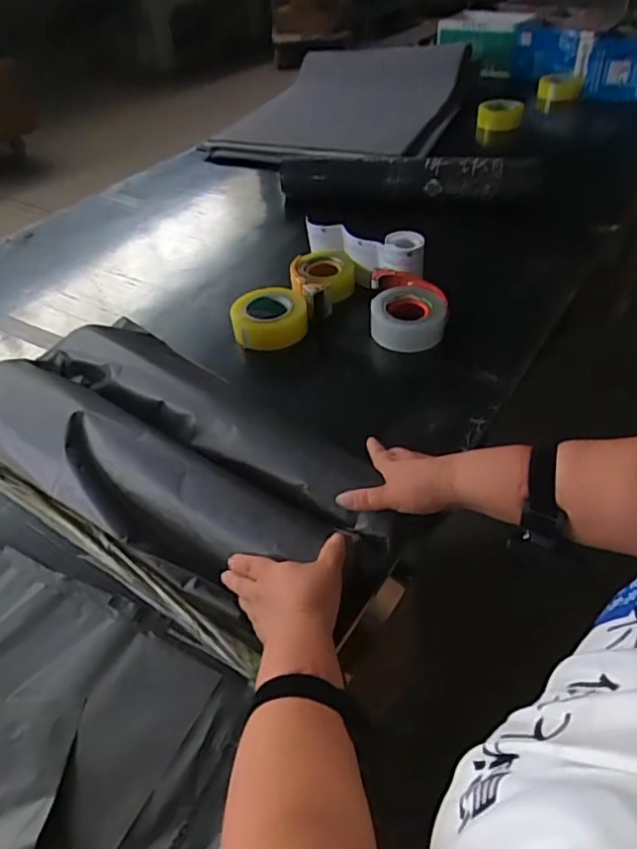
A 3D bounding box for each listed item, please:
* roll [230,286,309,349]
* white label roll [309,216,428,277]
[{"bbox_3d":[-0.084,-0.179,0.988,0.120,0.060,0.120,-3,43,3],"label":"roll"},{"bbox_3d":[0.072,-0.300,1.004,0.232,0.082,0.047,21,49,26],"label":"white label roll"}]

